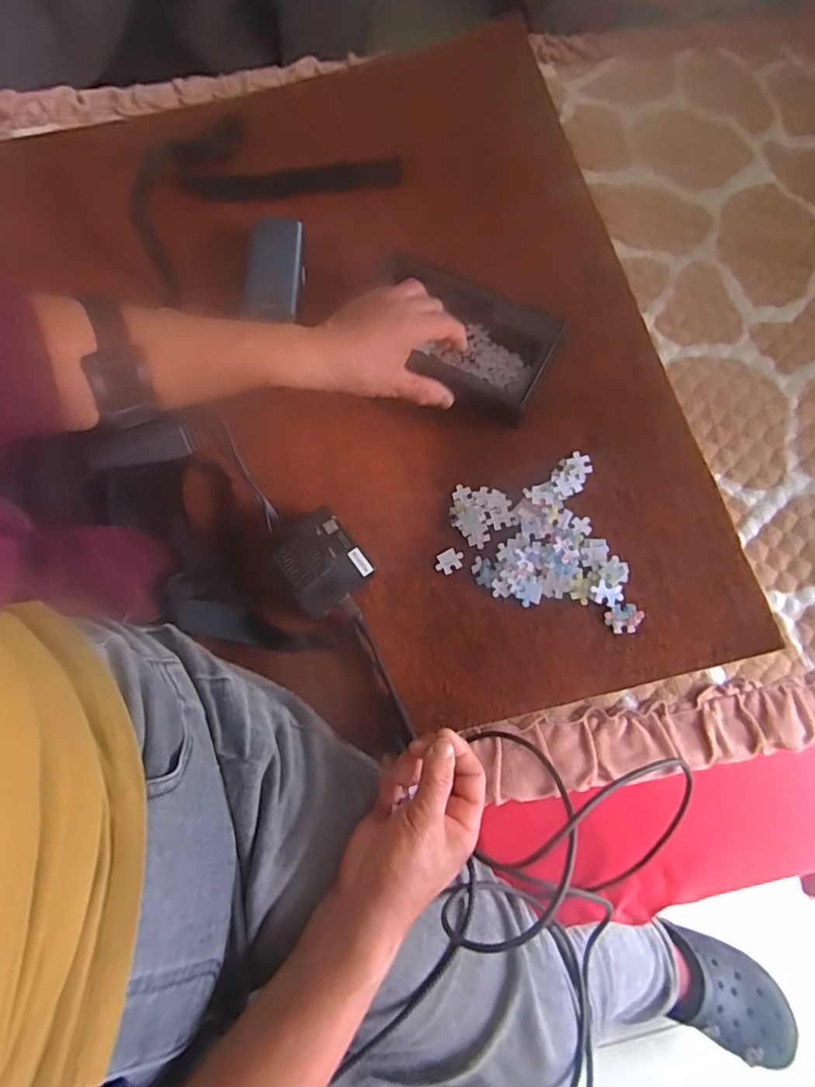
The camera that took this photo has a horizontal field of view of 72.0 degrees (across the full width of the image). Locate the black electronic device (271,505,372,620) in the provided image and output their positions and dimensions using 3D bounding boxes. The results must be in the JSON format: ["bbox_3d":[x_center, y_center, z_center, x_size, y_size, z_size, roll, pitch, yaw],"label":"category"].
[{"bbox_3d":[-0.079,0.017,0.508,0.071,0.051,0.078,-35,79,-10],"label":"black electronic device"}]

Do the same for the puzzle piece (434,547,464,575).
[{"bbox_3d":[0.040,0.017,0.534,0.028,0.004,0.022,-25,77,-8],"label":"puzzle piece"}]

